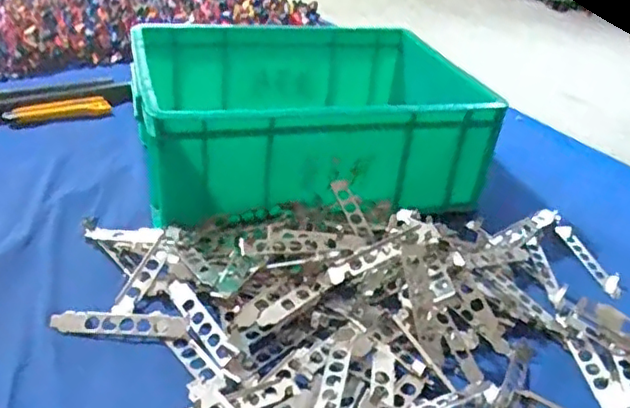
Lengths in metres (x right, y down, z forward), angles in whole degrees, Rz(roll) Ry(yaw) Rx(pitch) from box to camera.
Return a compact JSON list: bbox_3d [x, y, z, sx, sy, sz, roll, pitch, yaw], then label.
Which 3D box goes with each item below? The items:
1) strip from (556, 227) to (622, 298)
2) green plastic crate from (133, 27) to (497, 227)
[{"bbox_3d":[0.306,0.062,0.695,0.020,0.017,0.112,-3,32,-15],"label":"strip"},{"bbox_3d":[-0.006,-0.123,0.790,0.400,0.134,0.302,-2,32,-14],"label":"green plastic crate"}]

